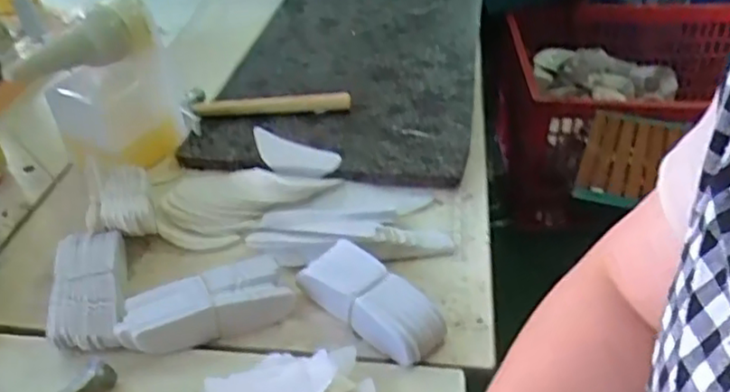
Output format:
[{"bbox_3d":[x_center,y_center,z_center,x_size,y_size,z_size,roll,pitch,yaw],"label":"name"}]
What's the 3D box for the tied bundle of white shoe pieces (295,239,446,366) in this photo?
[{"bbox_3d":[0.008,0.100,0.671,0.152,0.043,0.068,27,45,33],"label":"tied bundle of white shoe pieces"}]

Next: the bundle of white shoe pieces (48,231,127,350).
[{"bbox_3d":[-0.273,0.095,0.681,0.068,0.041,0.146,-10,37,-10],"label":"bundle of white shoe pieces"}]

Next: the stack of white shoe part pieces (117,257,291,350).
[{"bbox_3d":[-0.155,0.105,0.661,0.162,0.036,0.068,-18,39,-20],"label":"stack of white shoe part pieces"}]

